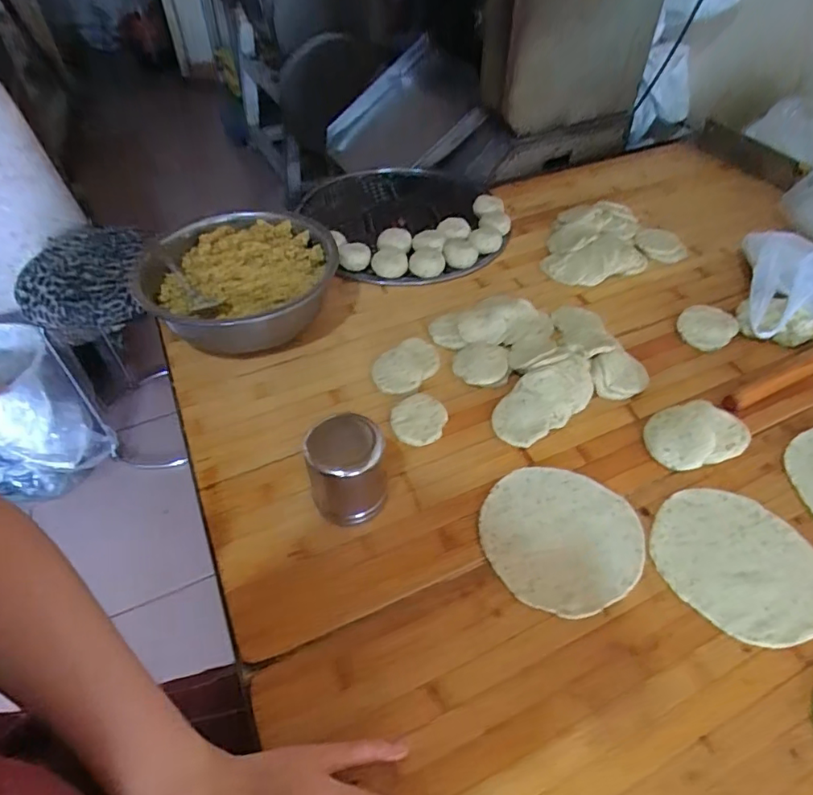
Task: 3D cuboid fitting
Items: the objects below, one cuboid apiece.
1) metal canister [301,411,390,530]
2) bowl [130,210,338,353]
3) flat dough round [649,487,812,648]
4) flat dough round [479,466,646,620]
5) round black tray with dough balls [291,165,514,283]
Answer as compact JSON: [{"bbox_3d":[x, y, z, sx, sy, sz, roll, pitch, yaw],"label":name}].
[{"bbox_3d":[-0.052,0.061,0.462,0.065,0.078,0.063,0,47,0],"label":"metal canister"},{"bbox_3d":[-0.203,-0.130,0.637,0.210,0.086,0.215,0,47,0],"label":"bowl"},{"bbox_3d":[0.274,0.133,0.441,0.122,0.004,0.130,0,47,0],"label":"flat dough round"},{"bbox_3d":[0.133,0.115,0.460,0.133,0.004,0.130,0,47,0],"label":"flat dough round"},{"bbox_3d":[0.004,-0.280,0.818,0.271,0.039,0.338,-12,48,-11],"label":"round black tray with dough balls"}]

